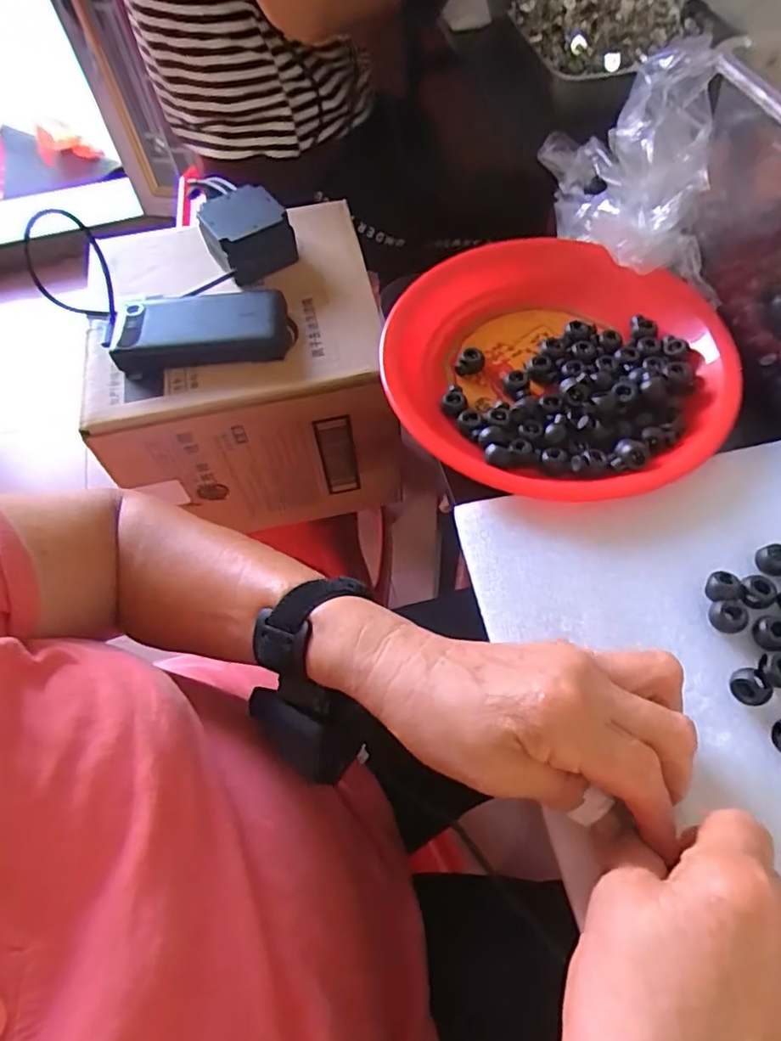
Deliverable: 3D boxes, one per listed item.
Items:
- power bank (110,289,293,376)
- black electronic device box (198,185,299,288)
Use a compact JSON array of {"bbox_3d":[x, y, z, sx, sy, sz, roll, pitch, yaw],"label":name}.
[{"bbox_3d":[-0.177,-0.178,0.546,0.161,0.034,0.069,-7,61,-1],"label":"power bank"},{"bbox_3d":[-0.144,-0.290,0.588,0.082,0.059,0.072,-20,62,-8],"label":"black electronic device box"}]

